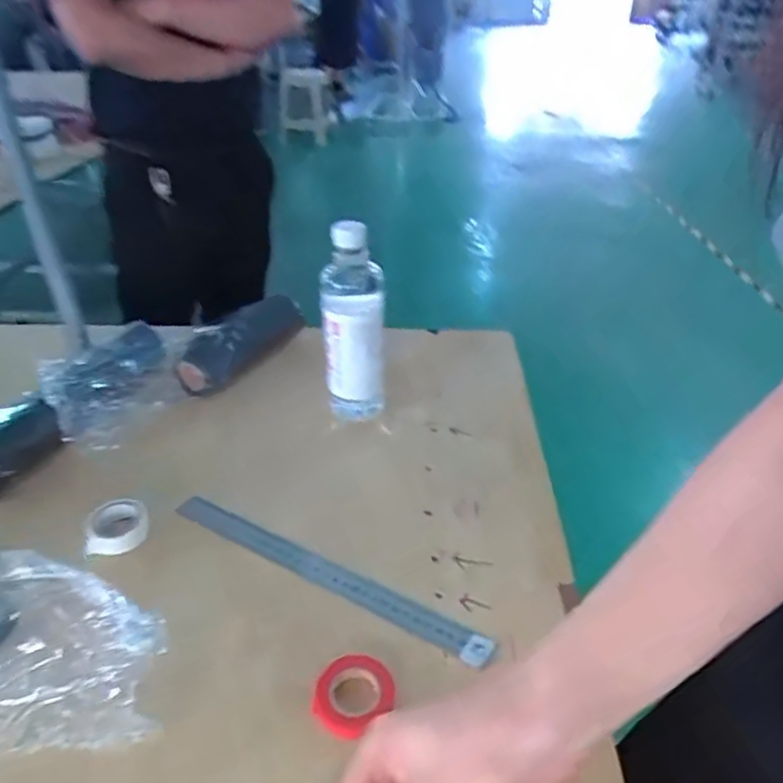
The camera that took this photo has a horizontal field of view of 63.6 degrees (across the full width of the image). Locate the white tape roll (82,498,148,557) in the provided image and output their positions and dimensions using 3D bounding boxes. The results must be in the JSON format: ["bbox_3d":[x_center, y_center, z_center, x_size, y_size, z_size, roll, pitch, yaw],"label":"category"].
[{"bbox_3d":[-0.255,0.127,0.589,0.053,0.028,0.051,-9,36,-10],"label":"white tape roll"}]

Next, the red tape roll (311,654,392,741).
[{"bbox_3d":[-0.028,0.220,0.461,0.053,0.020,0.060,28,45,35],"label":"red tape roll"}]

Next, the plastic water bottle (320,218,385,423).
[{"bbox_3d":[-0.041,-0.072,0.697,0.068,0.220,0.071,-5,35,-4],"label":"plastic water bottle"}]

